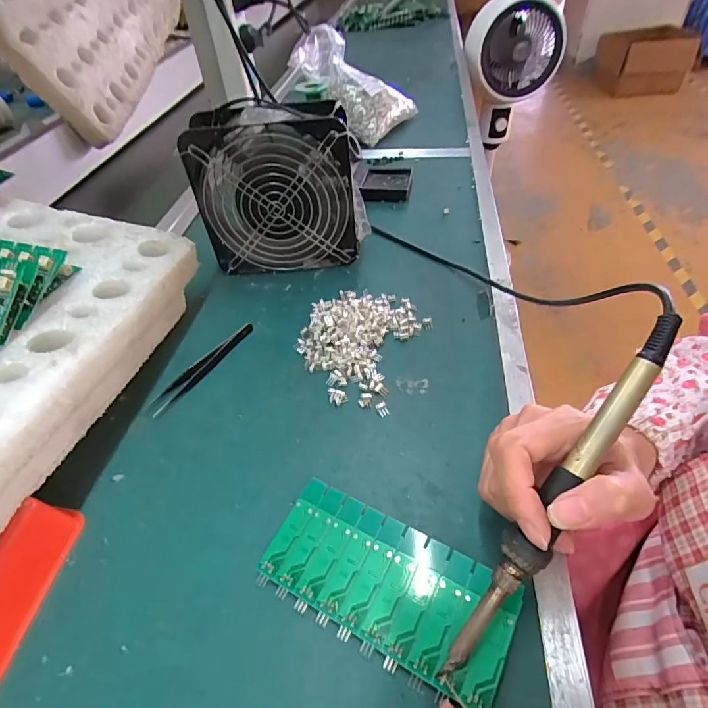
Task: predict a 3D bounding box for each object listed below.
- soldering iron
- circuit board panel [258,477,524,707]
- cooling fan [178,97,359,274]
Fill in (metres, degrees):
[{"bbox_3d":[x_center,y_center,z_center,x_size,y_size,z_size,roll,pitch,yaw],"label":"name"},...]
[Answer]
[{"bbox_3d":[0.097,0.068,0.207,0.020,0.015,0.205,32,91,29],"label":"soldering iron"},{"bbox_3d":[0.017,0.127,0.247,0.140,0.011,0.062,21,50,25],"label":"circuit board panel"},{"bbox_3d":[-0.073,-0.163,0.439,0.159,0.152,0.057,-3,46,2],"label":"cooling fan"}]

